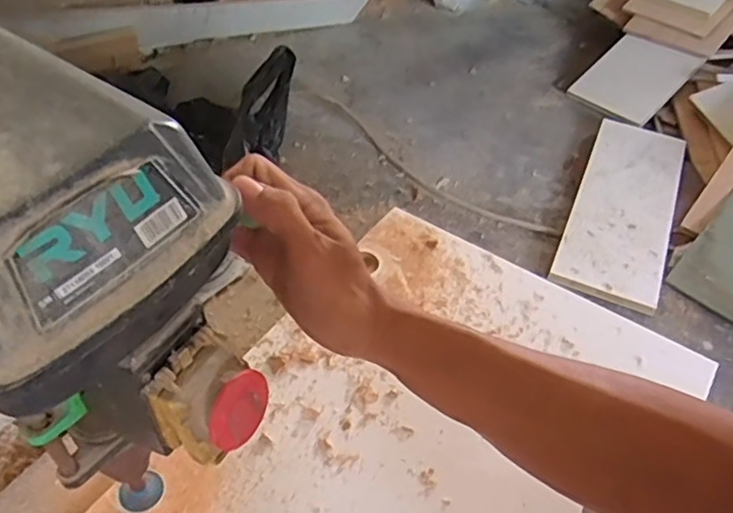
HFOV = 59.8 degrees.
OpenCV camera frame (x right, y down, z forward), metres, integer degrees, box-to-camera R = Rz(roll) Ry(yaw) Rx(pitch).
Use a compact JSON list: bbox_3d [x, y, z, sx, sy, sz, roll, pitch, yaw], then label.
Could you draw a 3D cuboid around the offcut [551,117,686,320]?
[{"bbox_3d":[0.476,-0.104,1.168,0.169,0.021,0.481,19,48,15],"label":"offcut"}]

